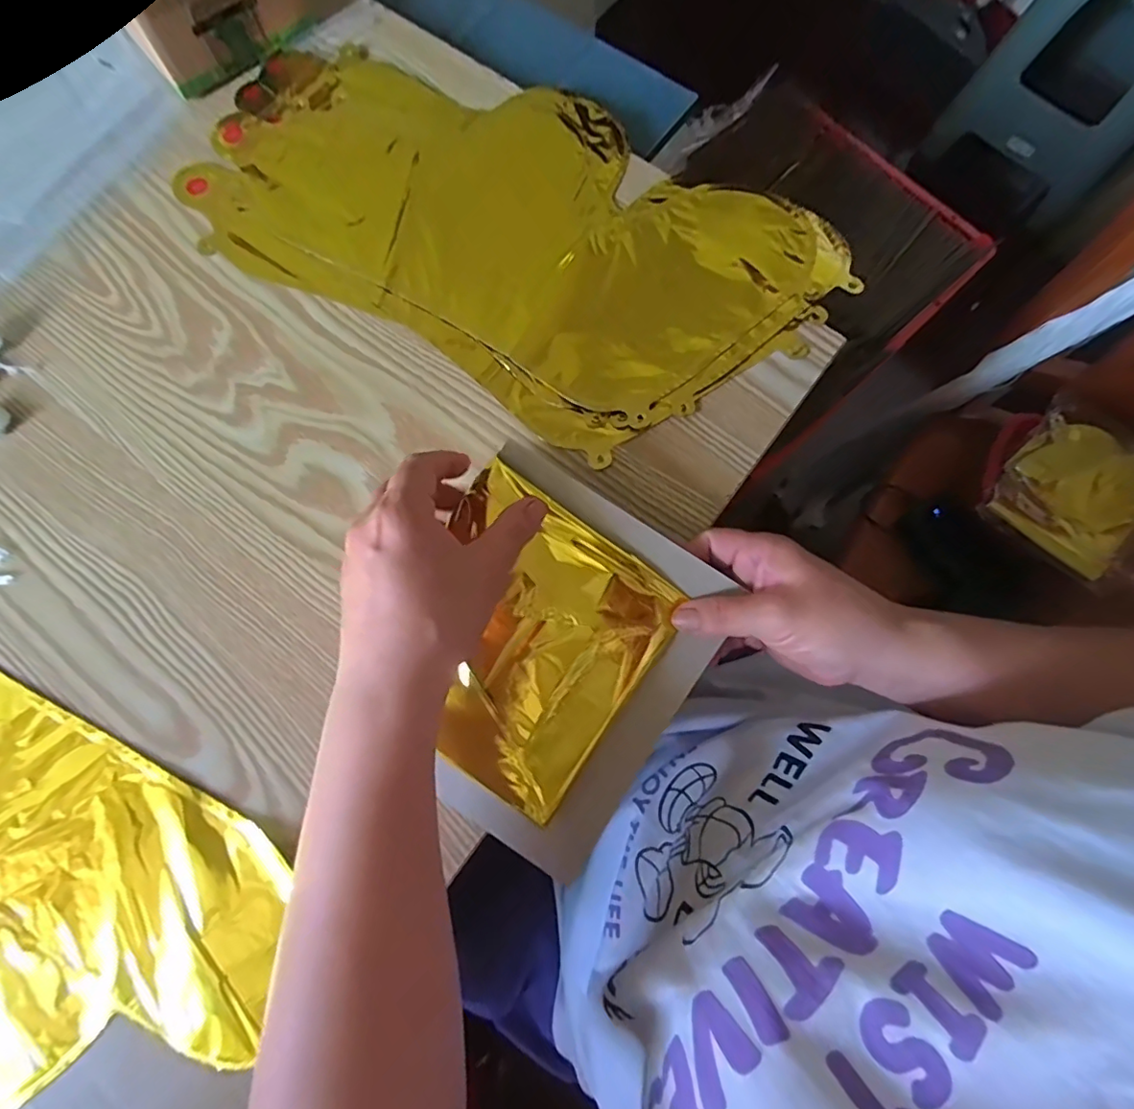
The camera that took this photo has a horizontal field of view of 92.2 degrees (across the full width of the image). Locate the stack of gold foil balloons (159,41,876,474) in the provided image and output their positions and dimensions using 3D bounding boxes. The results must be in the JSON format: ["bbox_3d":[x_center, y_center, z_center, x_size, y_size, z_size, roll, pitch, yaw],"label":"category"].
[{"bbox_3d":[-0.048,-0.236,0.391,0.445,0.009,0.237,31,79,7],"label":"stack of gold foil balloons"}]

